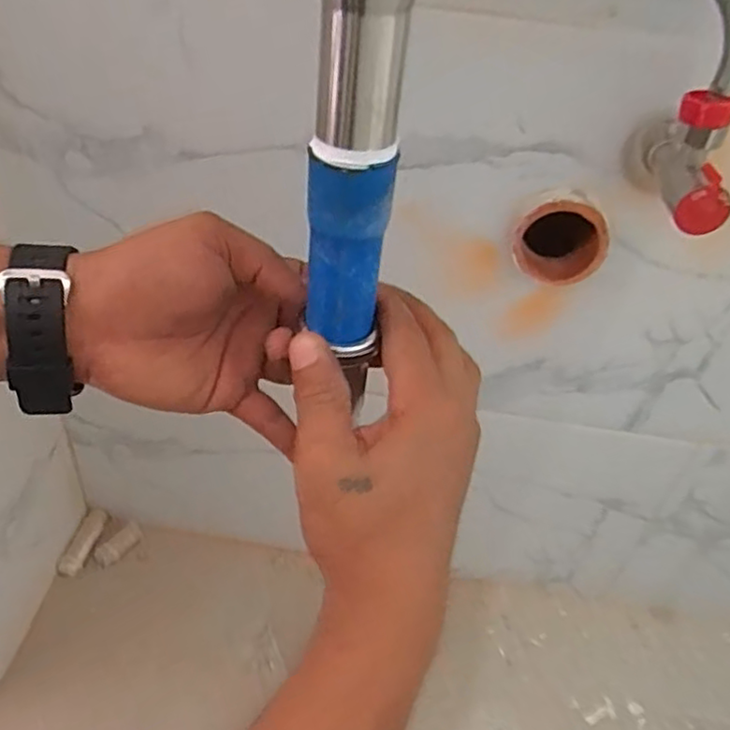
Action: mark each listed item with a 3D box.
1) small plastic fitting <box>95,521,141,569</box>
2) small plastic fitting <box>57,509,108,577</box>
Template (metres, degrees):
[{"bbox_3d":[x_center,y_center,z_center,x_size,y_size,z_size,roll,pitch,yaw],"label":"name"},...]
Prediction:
[{"bbox_3d":[-0.266,0.195,0.708,0.053,0.022,0.018,-41,57,-18],"label":"small plastic fitting"},{"bbox_3d":[-0.300,0.188,0.703,0.020,0.019,0.075,15,54,9],"label":"small plastic fitting"}]

